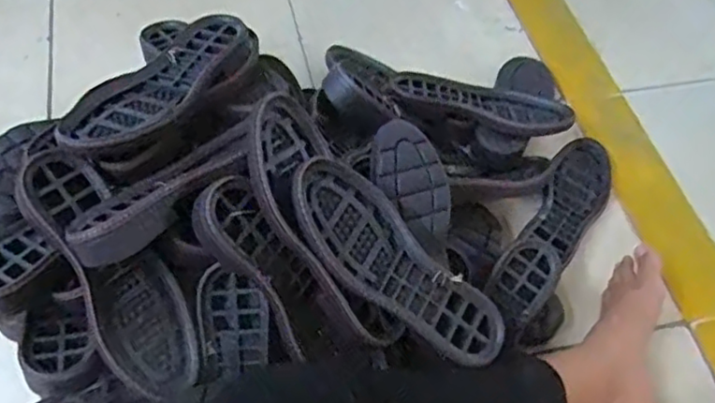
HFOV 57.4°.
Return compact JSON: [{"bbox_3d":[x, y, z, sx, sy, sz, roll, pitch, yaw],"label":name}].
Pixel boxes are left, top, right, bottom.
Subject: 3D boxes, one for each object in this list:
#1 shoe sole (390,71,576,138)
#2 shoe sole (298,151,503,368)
[{"bbox_3d":[0.181,-0.149,0.953,0.253,0.036,0.076,12,55,3],"label":"shoe sole"},{"bbox_3d":[0.040,0.065,0.650,0.264,0.031,0.084,43,62,-9],"label":"shoe sole"}]

